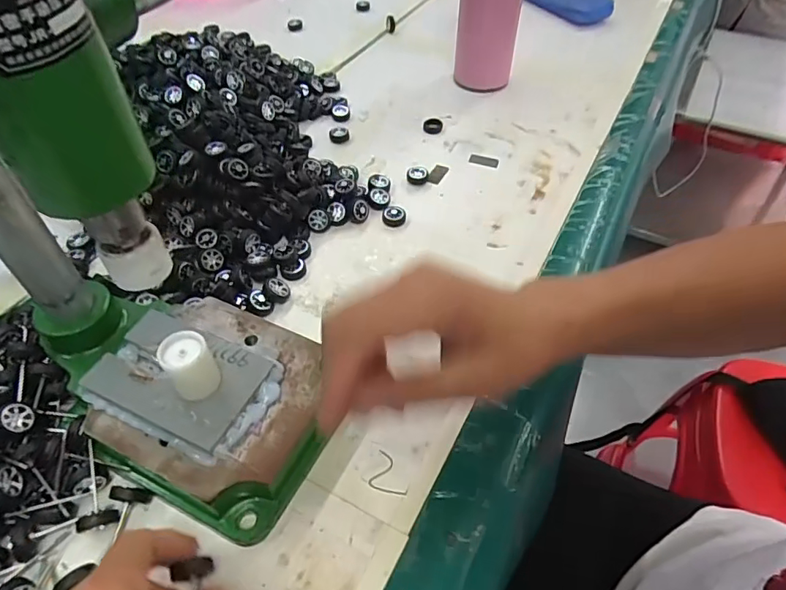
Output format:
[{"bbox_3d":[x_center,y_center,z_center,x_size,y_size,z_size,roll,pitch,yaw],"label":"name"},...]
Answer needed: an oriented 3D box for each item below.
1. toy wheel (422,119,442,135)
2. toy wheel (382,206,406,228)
[{"bbox_3d":[0.041,-0.174,0.535,0.020,0.006,0.022,2,49,2],"label":"toy wheel"},{"bbox_3d":[0.001,-0.068,0.443,0.020,0.006,0.021,0,49,0],"label":"toy wheel"}]

